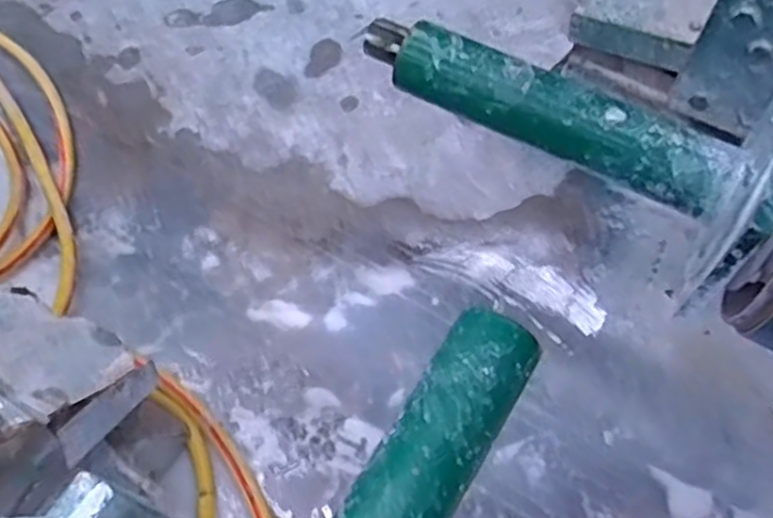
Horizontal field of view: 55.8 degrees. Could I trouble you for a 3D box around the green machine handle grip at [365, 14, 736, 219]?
[{"bbox_3d":[0.170,-0.171,0.817,0.435,0.062,0.083,25,65,13],"label":"green machine handle grip"}]

